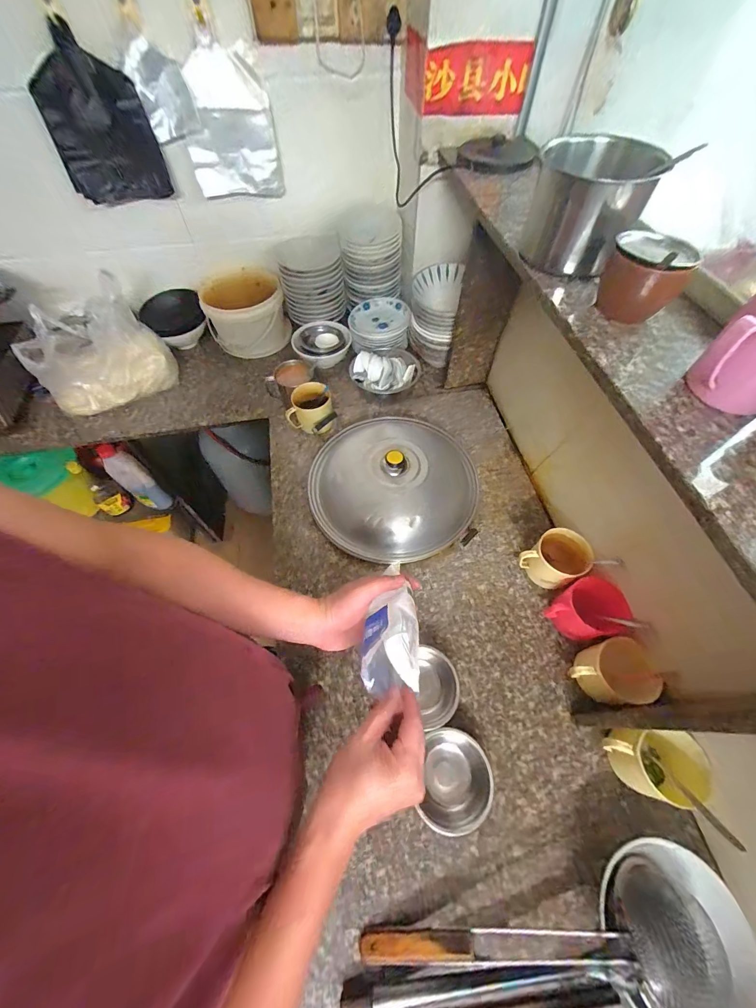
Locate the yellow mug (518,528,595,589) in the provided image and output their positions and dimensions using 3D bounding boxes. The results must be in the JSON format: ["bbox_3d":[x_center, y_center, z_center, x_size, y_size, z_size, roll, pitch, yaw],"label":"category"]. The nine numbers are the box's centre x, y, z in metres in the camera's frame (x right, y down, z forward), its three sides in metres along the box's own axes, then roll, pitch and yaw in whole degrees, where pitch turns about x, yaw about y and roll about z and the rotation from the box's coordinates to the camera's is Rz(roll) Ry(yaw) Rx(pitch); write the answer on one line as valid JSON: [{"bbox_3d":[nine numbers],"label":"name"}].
[{"bbox_3d":[0.351,0.111,0.700,0.110,0.109,0.094,-36,65,-19],"label":"yellow mug"}]

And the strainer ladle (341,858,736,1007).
[{"bbox_3d":[0.183,0.571,0.446,0.446,0.055,0.109,-13,59,5],"label":"strainer ladle"}]

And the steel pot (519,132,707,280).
[{"bbox_3d":[0.281,-0.400,0.481,0.124,0.130,0.134,1,59,-1],"label":"steel pot"}]

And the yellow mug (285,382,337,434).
[{"bbox_3d":[-0.169,-0.241,0.914,0.116,0.086,0.110,0,59,1],"label":"yellow mug"}]

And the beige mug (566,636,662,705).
[{"bbox_3d":[0.382,0.290,0.598,0.117,0.101,0.092,-13,60,-7],"label":"beige mug"}]

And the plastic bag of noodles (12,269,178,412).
[{"bbox_3d":[-0.740,-0.409,0.930,0.302,0.216,0.194,-22,62,-12],"label":"plastic bag of noodles"}]

